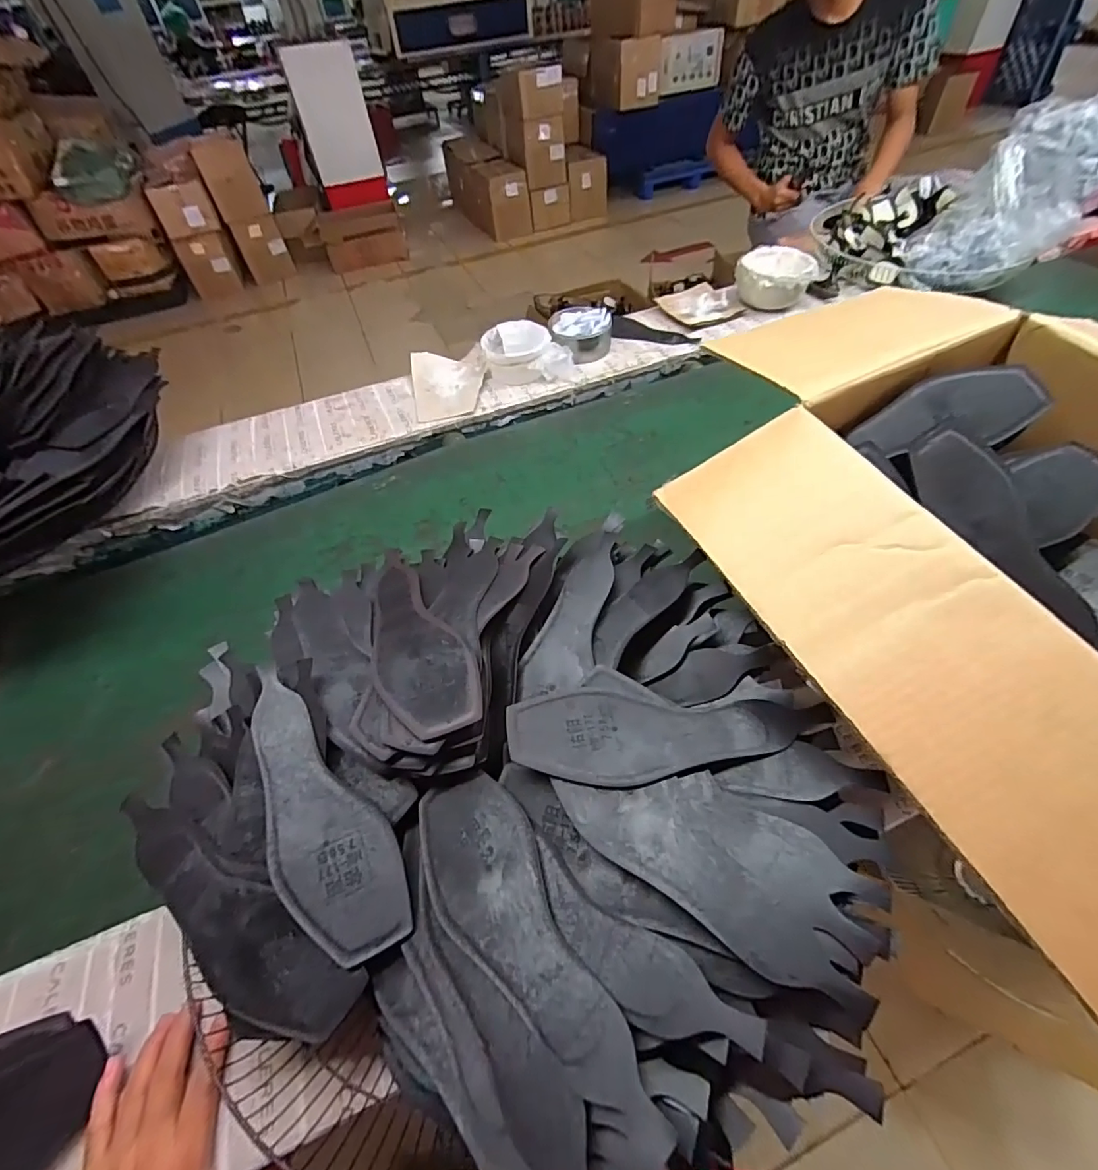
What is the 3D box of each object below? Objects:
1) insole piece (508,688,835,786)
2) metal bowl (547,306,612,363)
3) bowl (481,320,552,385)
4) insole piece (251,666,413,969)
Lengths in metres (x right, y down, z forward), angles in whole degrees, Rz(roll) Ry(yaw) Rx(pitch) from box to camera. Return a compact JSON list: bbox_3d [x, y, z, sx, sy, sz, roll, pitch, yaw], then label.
[{"bbox_3d":[0.090,0.113,0.383,0.238,0.017,0.073,-1,52,4],"label":"insole piece"},{"bbox_3d":[0.060,-0.475,0.975,0.118,0.062,0.109,0,52,5],"label":"metal bowl"},{"bbox_3d":[-0.058,-0.432,0.946,0.121,0.061,0.121,-2,52,3],"label":"bowl"},{"bbox_3d":[-0.185,0.169,0.384,0.076,0.031,0.220,-37,58,-22],"label":"insole piece"}]

